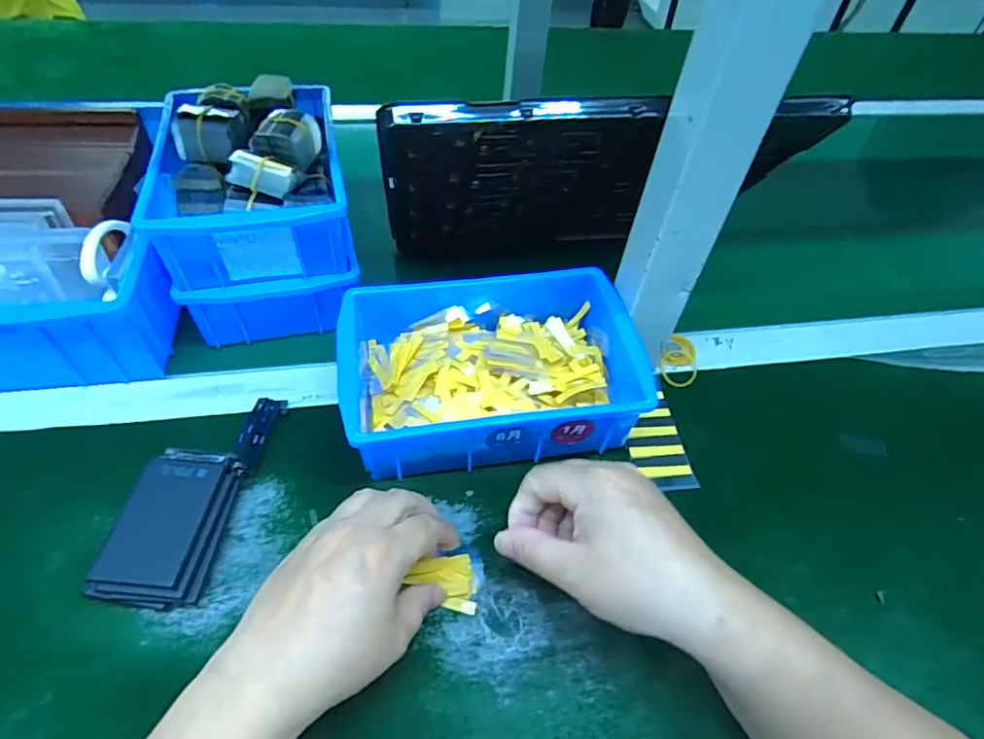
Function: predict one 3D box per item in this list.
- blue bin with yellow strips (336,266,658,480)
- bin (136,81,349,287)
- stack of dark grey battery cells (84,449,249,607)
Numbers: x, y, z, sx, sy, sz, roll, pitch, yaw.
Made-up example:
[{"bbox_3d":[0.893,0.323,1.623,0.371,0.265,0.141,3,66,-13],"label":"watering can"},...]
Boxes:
[{"bbox_3d":[-0.005,-0.006,0.401,0.200,0.066,0.156,-7,51,-10],"label":"blue bin with yellow strips"},{"bbox_3d":[-0.187,-0.157,0.432,0.128,0.074,0.190,-9,51,-12],"label":"bin"},{"bbox_3d":[-0.190,0.093,0.330,0.052,0.026,0.091,6,50,0],"label":"stack of dark grey battery cells"}]

